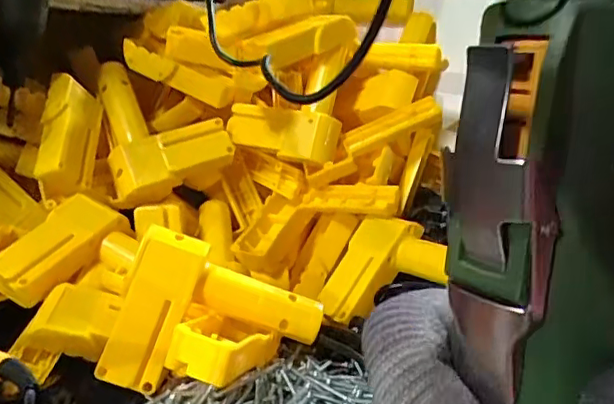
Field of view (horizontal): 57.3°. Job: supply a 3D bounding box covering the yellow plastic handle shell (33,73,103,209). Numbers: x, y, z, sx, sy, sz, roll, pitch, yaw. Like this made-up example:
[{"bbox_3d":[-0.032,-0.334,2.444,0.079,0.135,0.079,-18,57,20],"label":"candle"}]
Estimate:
[{"bbox_3d":[-0.216,-0.060,0.512,0.042,0.115,0.054,1,-19,-4],"label":"yellow plastic handle shell"}]

